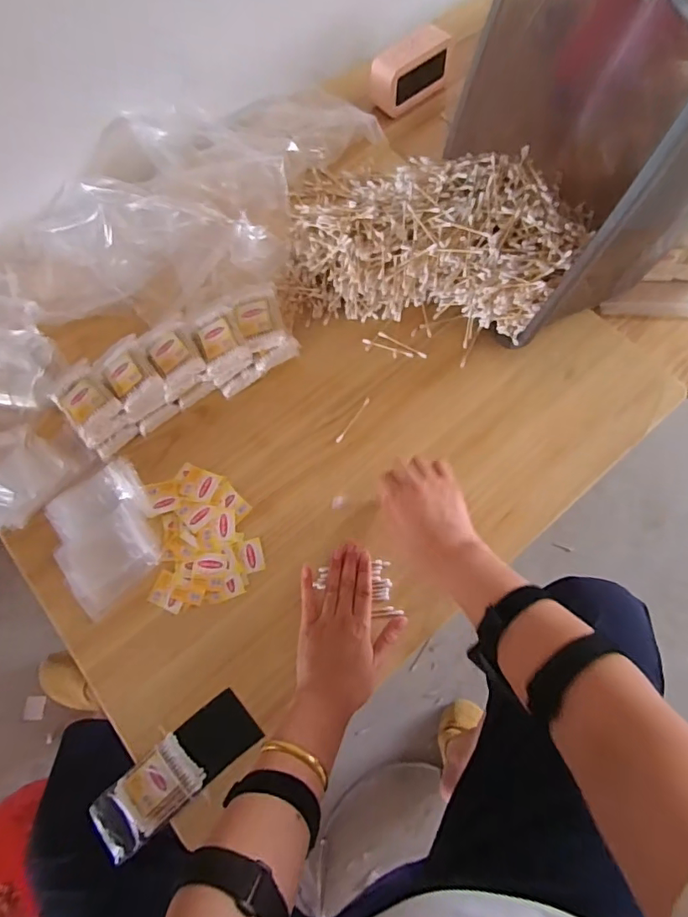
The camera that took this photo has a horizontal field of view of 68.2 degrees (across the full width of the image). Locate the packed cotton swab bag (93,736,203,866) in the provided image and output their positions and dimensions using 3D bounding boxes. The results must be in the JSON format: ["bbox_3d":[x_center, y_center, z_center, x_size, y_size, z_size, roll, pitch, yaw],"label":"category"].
[{"bbox_3d":[-0.201,0.344,0.516,0.107,0.015,0.061,-40,73,-12],"label":"packed cotton swab bag"}]

